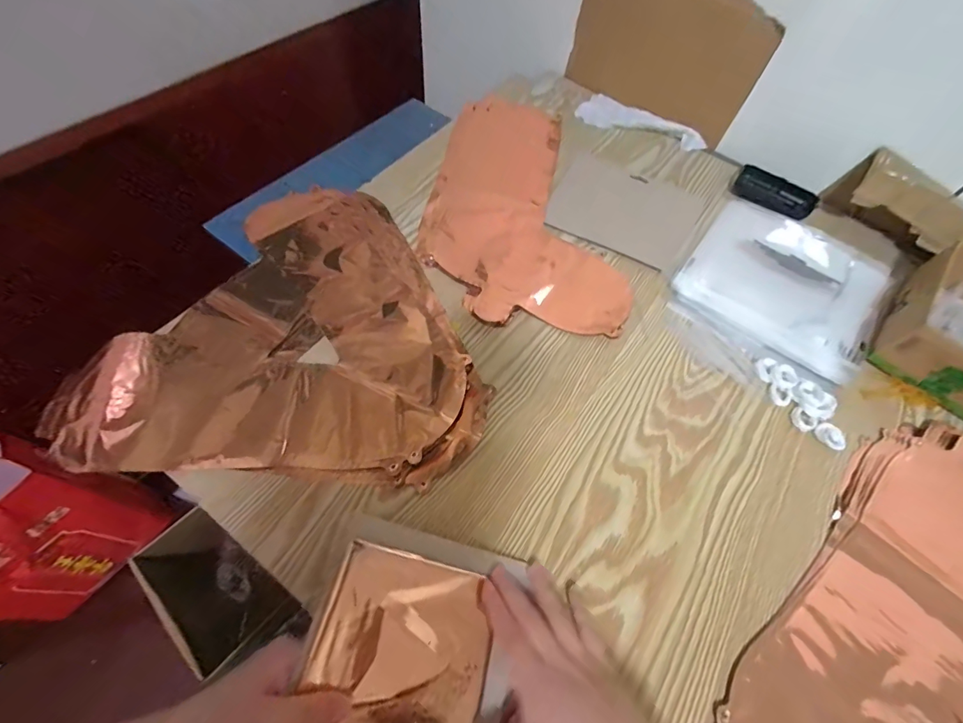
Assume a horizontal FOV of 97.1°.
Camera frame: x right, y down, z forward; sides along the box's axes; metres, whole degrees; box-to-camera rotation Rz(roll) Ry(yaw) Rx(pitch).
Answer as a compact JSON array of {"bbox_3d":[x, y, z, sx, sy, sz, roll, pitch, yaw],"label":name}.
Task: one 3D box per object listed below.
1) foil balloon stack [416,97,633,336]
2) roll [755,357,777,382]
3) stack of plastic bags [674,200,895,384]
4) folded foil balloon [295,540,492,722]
[{"bbox_3d":[0.049,-0.222,0.575,0.239,0.010,0.419,2,60,-3],"label":"foil balloon stack"},{"bbox_3d":[0.311,0.007,0.467,0.020,0.007,0.029,24,61,9],"label":"roll"},{"bbox_3d":[0.383,-0.106,0.532,0.219,0.014,0.233,36,64,15],"label":"stack of plastic bags"},{"bbox_3d":[-0.057,0.214,0.297,0.119,0.032,0.140,13,60,3],"label":"folded foil balloon"}]

